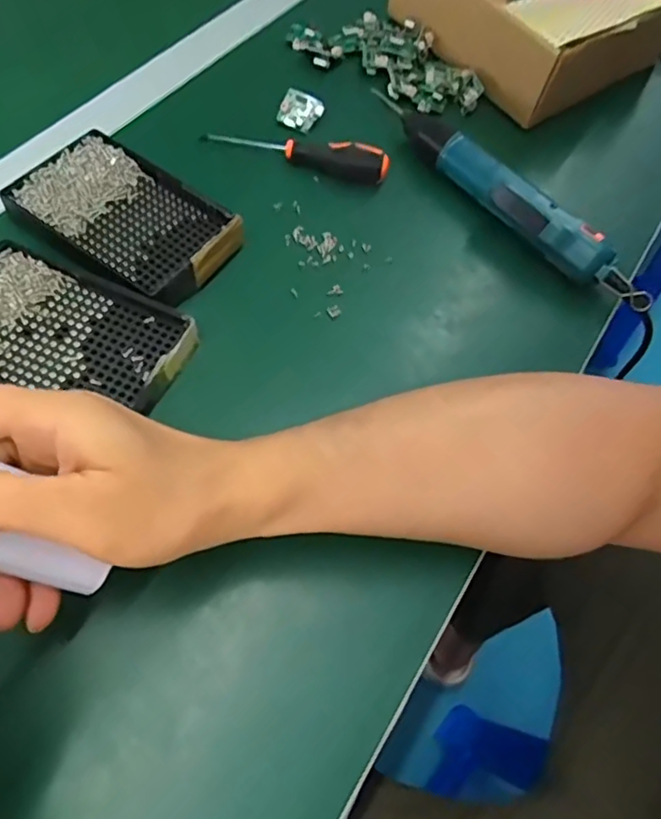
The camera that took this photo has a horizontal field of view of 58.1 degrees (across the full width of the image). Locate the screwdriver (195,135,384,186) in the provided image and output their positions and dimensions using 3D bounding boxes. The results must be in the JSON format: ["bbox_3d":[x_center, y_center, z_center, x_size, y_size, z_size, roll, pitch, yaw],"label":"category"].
[{"bbox_3d":[-0.027,-0.201,0.465,0.146,0.020,0.023,12,62,-1],"label":"screwdriver"}]

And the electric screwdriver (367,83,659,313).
[{"bbox_3d":[0.129,-0.166,0.449,0.029,0.030,0.261,-33,71,-21],"label":"electric screwdriver"}]

